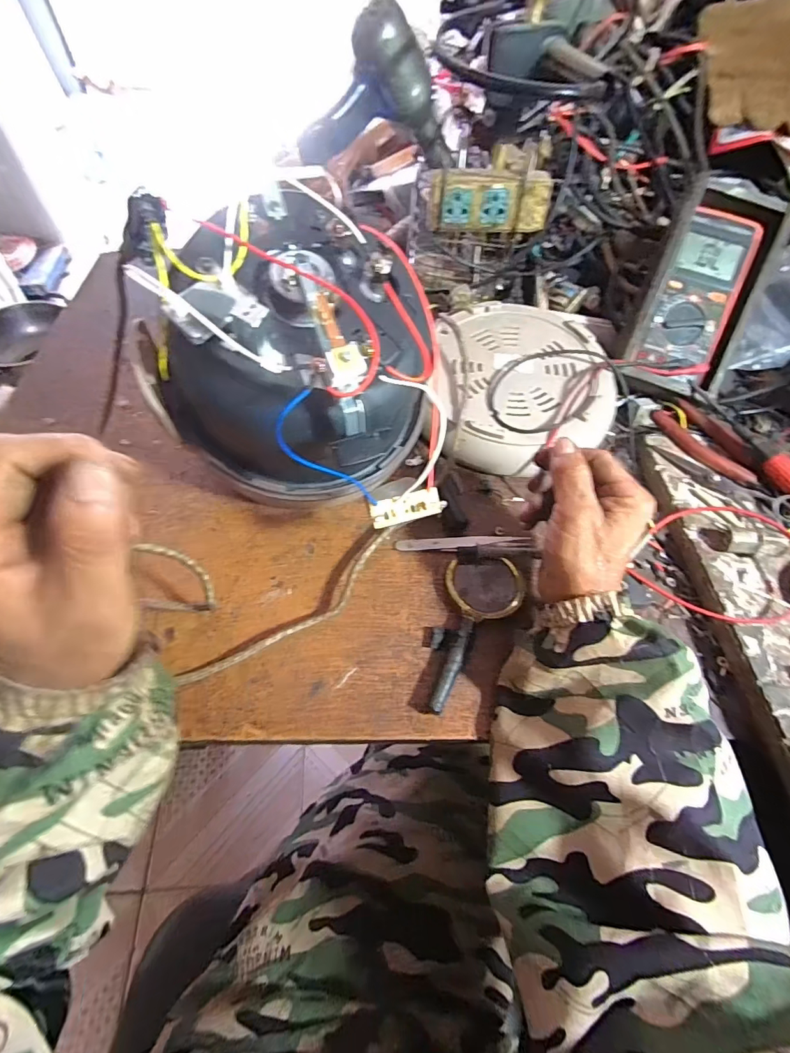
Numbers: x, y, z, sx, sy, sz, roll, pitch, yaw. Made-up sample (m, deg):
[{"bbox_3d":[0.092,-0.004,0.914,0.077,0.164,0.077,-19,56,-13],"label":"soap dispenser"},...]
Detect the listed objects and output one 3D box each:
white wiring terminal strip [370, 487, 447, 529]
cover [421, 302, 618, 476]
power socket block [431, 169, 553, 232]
[{"bbox_3d":[0.009,-0.013,0.314,0.051,0.004,0.019,-16,101,-7],"label":"white wiring terminal strip"},{"bbox_3d":[0.135,-0.152,0.470,0.193,0.046,0.214,6,58,1],"label":"cover"},{"bbox_3d":[0.109,-0.373,0.512,0.133,0.053,0.028,4,58,-1],"label":"power socket block"}]

